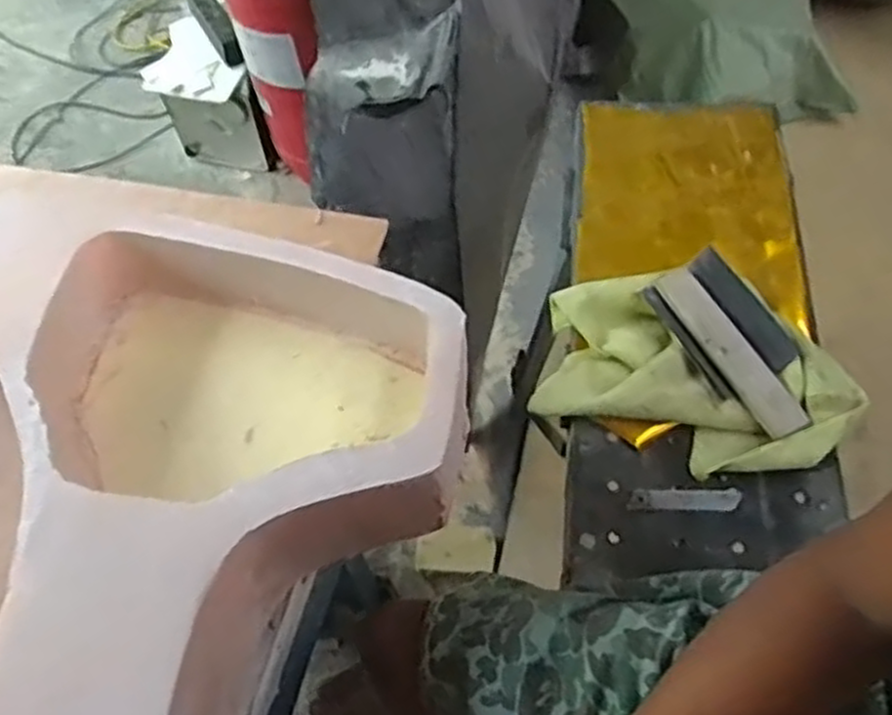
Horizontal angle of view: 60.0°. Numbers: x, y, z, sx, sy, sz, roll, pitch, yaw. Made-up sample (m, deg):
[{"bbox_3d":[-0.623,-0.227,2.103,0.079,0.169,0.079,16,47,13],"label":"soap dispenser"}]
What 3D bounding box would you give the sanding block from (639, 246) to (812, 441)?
[{"bbox_3d":[0.277,-0.015,0.745,0.086,0.039,0.193,-23,58,-11],"label":"sanding block"}]

